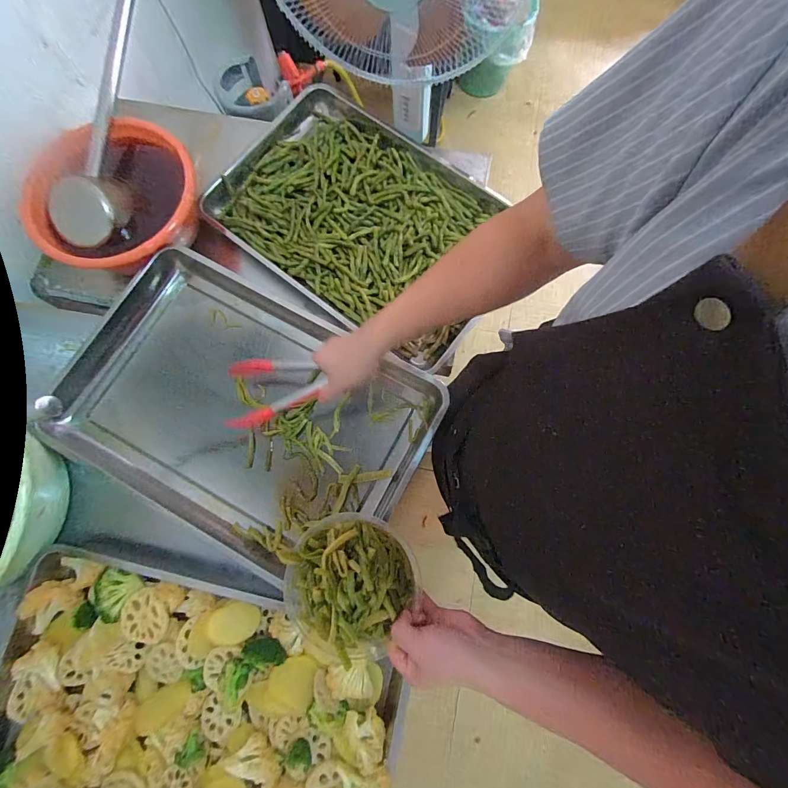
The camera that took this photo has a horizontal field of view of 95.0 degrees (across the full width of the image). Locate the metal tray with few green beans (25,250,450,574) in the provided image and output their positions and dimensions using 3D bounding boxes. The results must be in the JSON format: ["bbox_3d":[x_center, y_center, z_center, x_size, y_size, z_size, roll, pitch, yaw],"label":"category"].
[{"bbox_3d":[-0.241,0.020,0.594,0.572,0.069,0.384,31,79,4],"label":"metal tray with few green beans"}]

